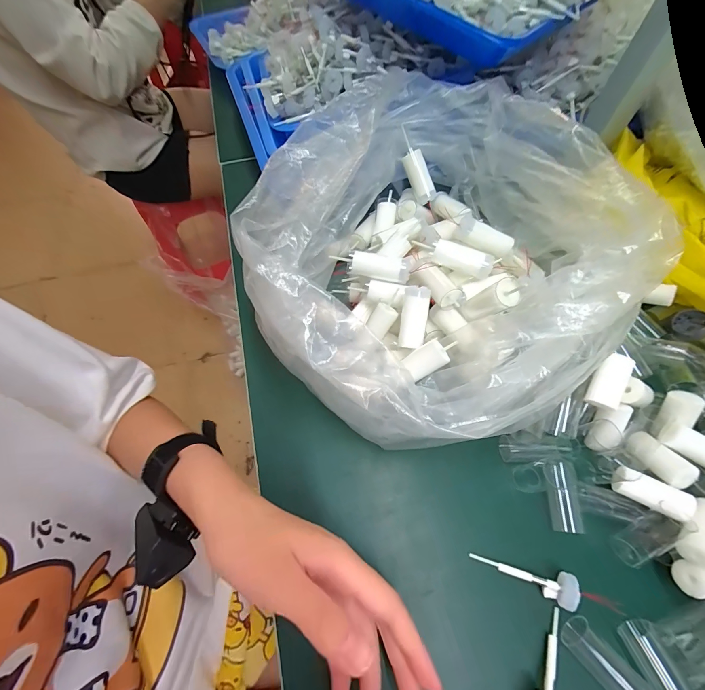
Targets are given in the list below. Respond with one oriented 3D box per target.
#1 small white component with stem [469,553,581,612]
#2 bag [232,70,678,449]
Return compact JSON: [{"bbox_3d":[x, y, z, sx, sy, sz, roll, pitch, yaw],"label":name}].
[{"bbox_3d":[0.118,0.158,0.221,0.066,0.014,0.021,16,65,9],"label":"small white component with stem"},{"bbox_3d":[0.065,-0.075,0.273,0.293,0.120,0.283,-34,68,-15],"label":"bag"}]

